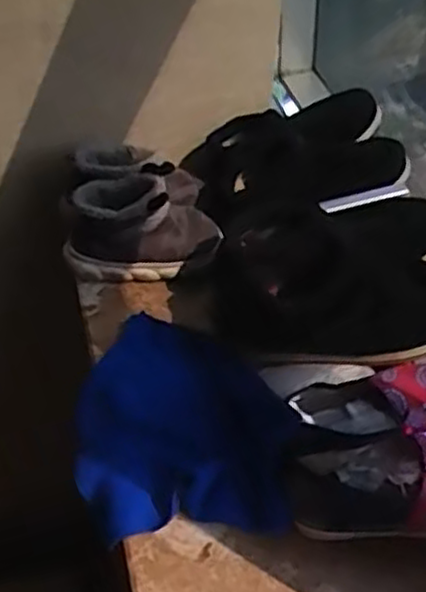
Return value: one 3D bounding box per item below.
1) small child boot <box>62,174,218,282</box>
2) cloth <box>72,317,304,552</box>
[{"bbox_3d":[-0.086,-0.086,0.872,0.182,0.105,0.109,-3,44,-7],"label":"small child boot"},{"bbox_3d":[-0.029,0.113,0.716,0.218,0.051,0.244,-8,46,11],"label":"cloth"}]

